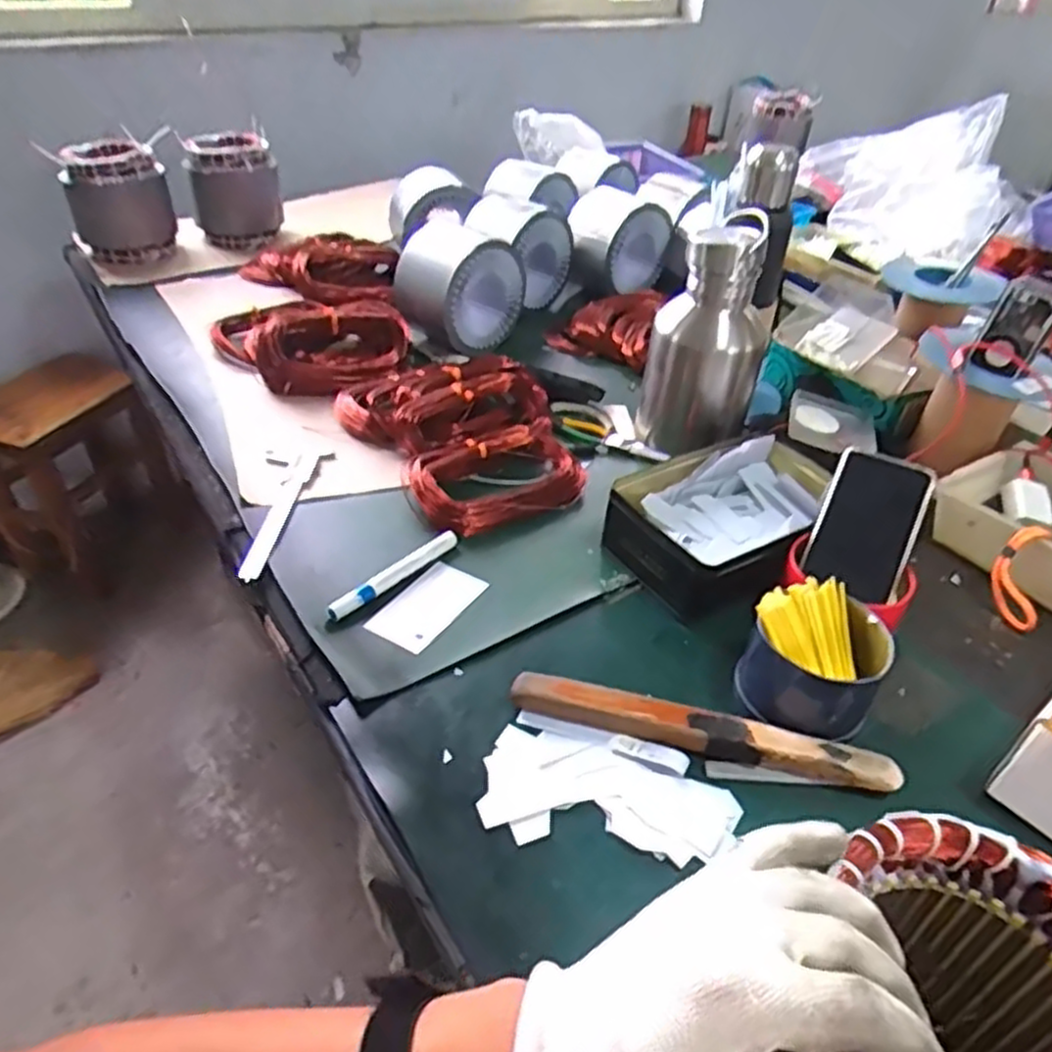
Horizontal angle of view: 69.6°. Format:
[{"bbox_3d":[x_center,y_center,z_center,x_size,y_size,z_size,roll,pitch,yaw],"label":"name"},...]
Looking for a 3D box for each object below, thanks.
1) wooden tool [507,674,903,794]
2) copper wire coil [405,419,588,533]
[{"bbox_3d":[0.126,0.149,0.555,0.271,0.019,0.031,10,39,11],"label":"wooden tool"},{"bbox_3d":[-0.027,-0.056,0.792,0.172,0.041,0.124,-18,42,-23],"label":"copper wire coil"}]

